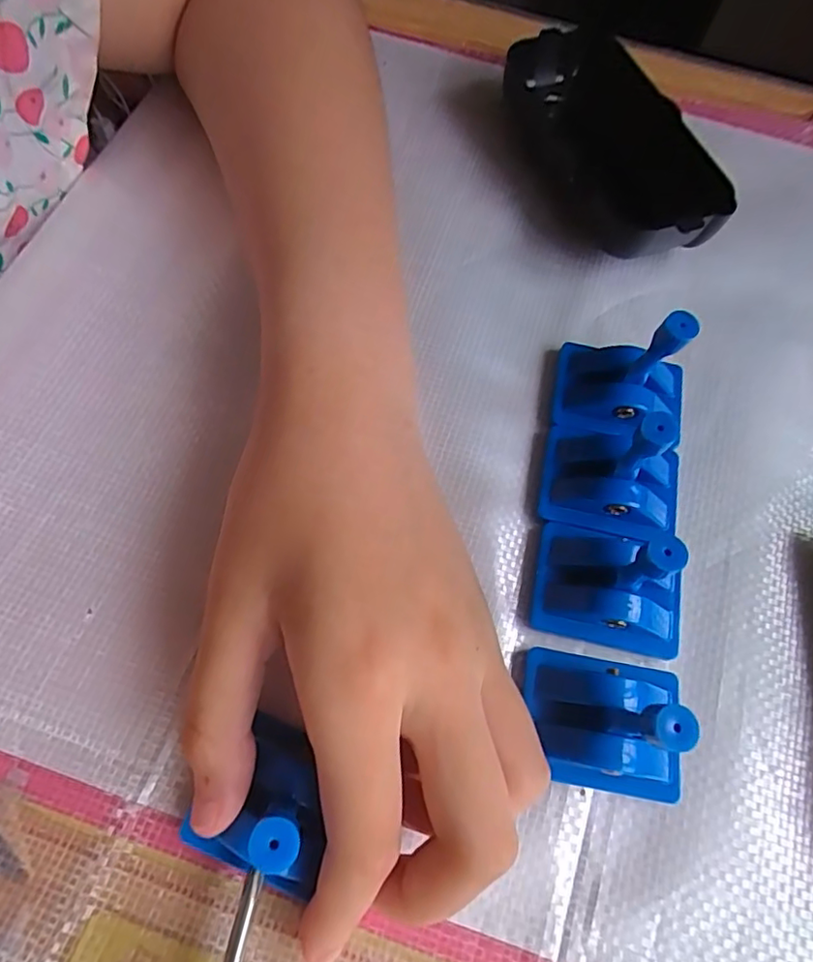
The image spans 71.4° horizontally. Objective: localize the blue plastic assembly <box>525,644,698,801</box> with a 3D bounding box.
[{"bbox_3d":[0.055,0.061,0.142,0.042,0.044,0.033,12,67,2],"label":"blue plastic assembly"}]

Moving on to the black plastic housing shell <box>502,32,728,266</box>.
[{"bbox_3d":[0.080,-0.139,0.233,0.048,0.030,0.117,-15,69,-9],"label":"black plastic housing shell"}]

